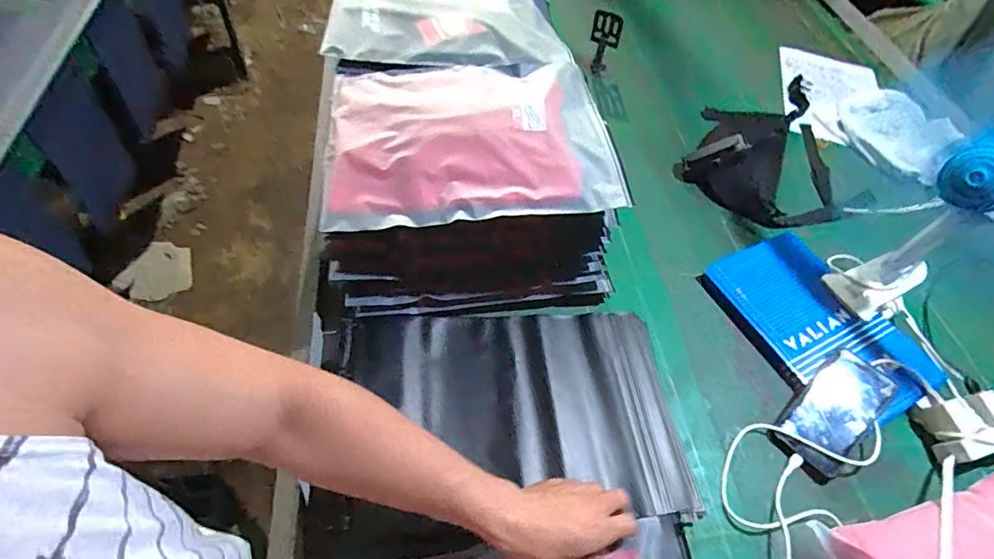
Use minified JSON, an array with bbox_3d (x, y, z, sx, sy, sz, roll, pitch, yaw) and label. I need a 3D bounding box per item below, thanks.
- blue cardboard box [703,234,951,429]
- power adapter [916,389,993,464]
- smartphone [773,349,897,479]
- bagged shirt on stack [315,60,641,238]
[{"bbox_3d":[0.443,0.063,0.728,0.184,0.040,0.289,-23,61,-22],"label":"blue cardboard box"},{"bbox_3d":[0.588,0.185,0.649,0.112,0.041,0.073,-9,56,-14],"label":"power adapter"},{"bbox_3d":[0.422,0.162,0.646,0.160,0.009,0.078,-41,65,-14],"label":"smartphone"},{"bbox_3d":[-0.032,-0.173,0.625,0.336,0.057,0.239,-1,55,-9],"label":"bagged shirt on stack"}]

